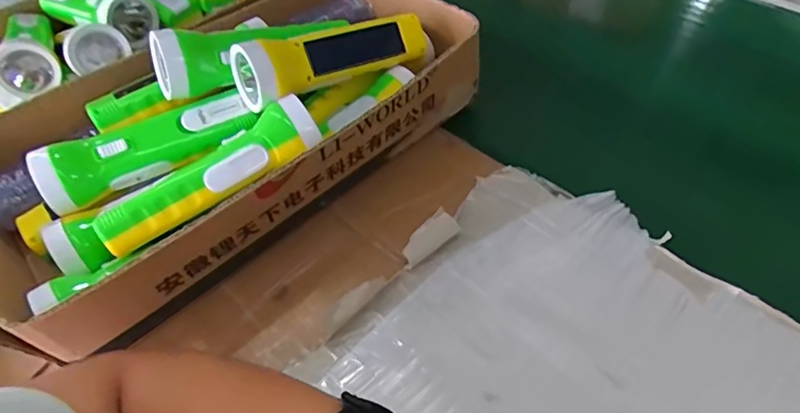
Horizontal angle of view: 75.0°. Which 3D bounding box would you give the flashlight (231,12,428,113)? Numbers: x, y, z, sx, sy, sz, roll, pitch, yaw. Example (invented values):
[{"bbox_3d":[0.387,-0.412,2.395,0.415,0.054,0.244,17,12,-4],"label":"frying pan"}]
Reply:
[{"bbox_3d":[-0.053,-0.125,0.436,0.165,0.053,0.045,-24,52,-31],"label":"flashlight"}]

